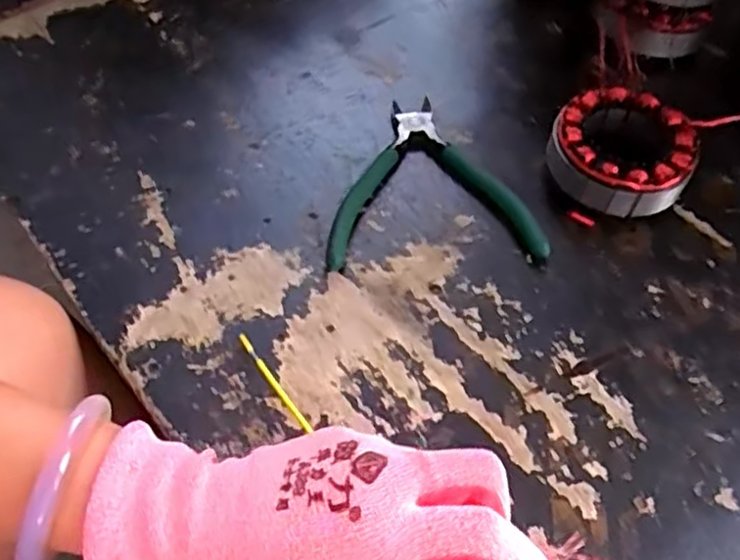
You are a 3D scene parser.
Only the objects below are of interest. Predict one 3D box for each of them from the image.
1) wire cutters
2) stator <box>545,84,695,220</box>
[{"bbox_3d":[0.038,-0.066,0.444,0.130,0.017,0.131,-2,57,-1],"label":"wire cutters"},{"bbox_3d":[0.160,-0.080,0.443,0.086,0.041,0.085,0,56,0],"label":"stator"}]

